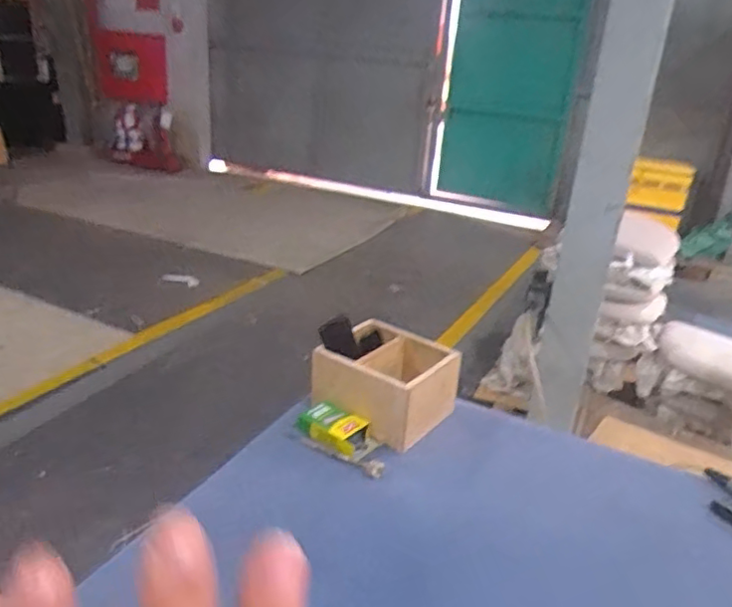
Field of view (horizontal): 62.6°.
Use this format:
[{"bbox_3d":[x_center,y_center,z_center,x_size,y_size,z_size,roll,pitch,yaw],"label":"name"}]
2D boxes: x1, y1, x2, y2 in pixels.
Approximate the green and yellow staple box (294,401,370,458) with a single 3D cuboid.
[{"bbox_3d":[-0.062,0.226,1.104,0.135,0.033,0.077,19,27,31],"label":"green and yellow staple box"}]

